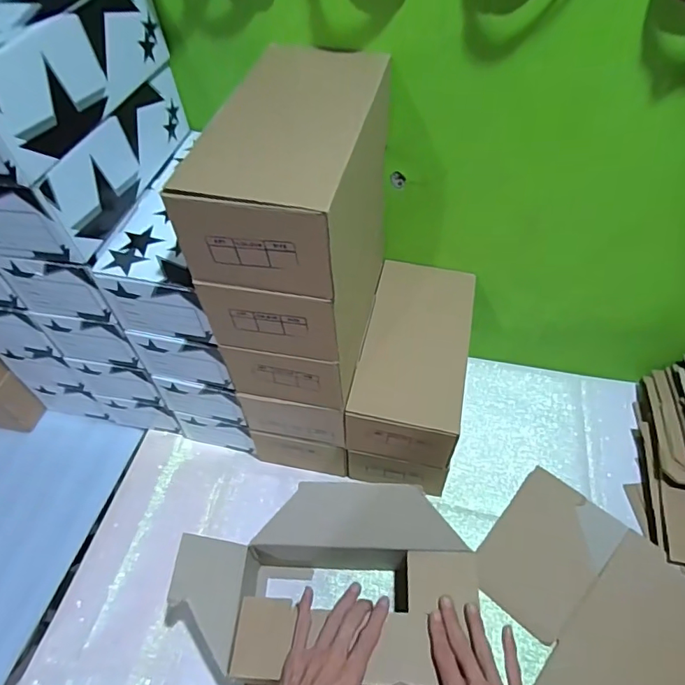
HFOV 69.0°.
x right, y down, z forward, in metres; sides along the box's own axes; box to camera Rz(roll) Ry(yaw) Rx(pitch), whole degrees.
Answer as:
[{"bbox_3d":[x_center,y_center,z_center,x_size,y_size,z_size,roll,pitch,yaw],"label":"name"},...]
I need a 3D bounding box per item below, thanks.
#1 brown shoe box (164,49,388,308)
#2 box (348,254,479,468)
[{"bbox_3d":[-0.046,-0.178,0.496,0.135,0.109,0.264,10,53,9],"label":"brown shoe box"},{"bbox_3d":[0.101,0.015,0.690,0.138,0.096,0.271,10,53,9],"label":"box"}]

